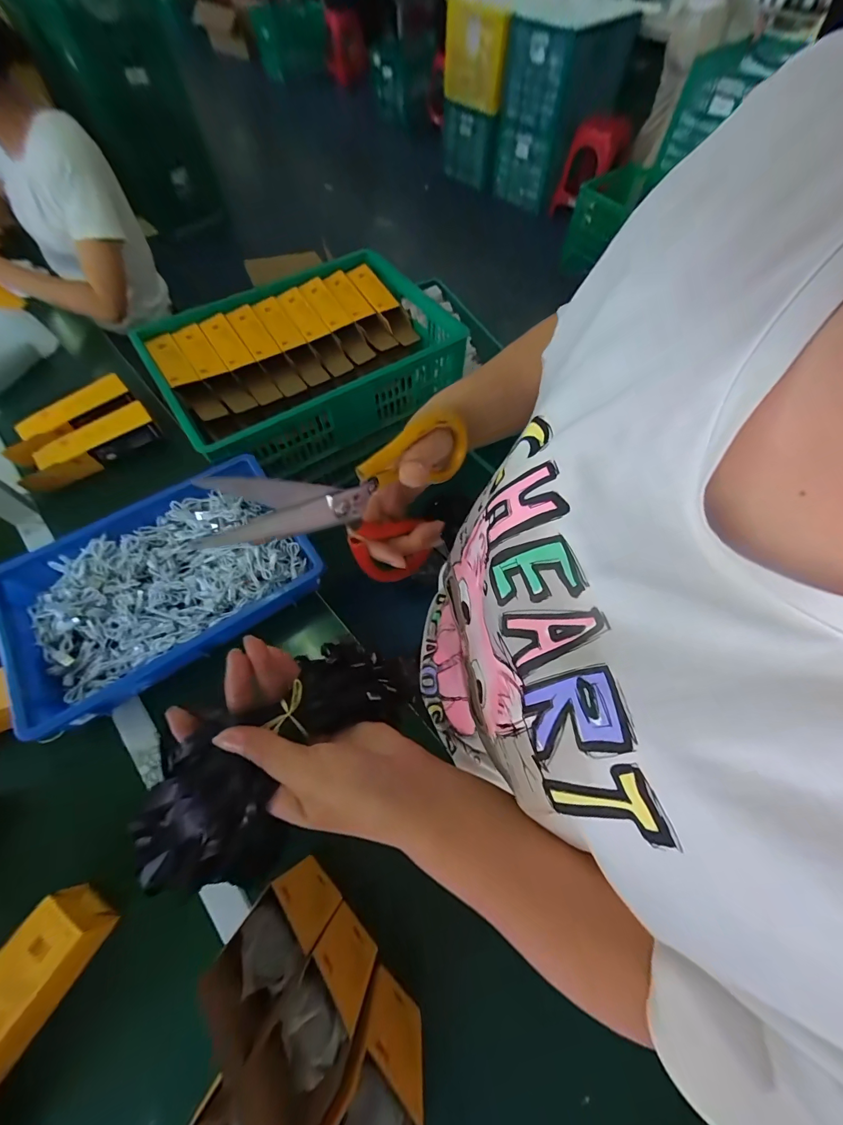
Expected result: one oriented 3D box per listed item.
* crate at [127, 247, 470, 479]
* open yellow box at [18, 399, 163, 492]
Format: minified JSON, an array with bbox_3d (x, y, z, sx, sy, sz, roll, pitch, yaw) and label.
[{"bbox_3d":[-0.272,-0.497,1.005,0.667,0.222,0.463,-32,68,-16],"label":"crate"},{"bbox_3d":[-0.637,-0.221,0.763,0.243,0.063,0.061,-33,68,-16],"label":"open yellow box"}]

